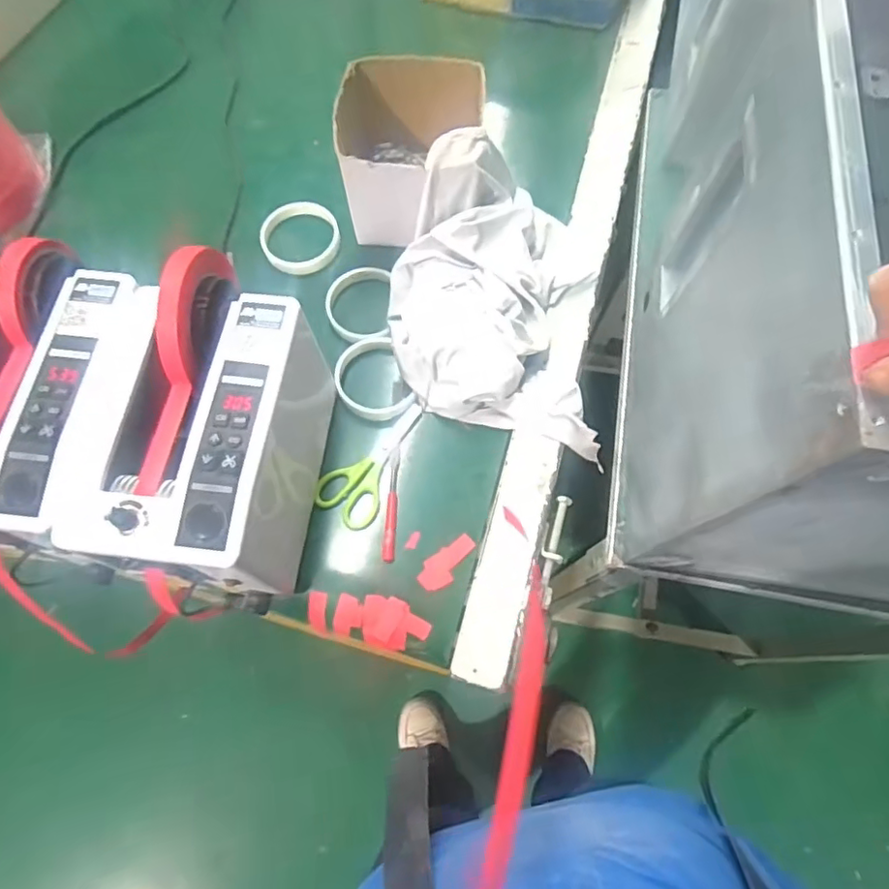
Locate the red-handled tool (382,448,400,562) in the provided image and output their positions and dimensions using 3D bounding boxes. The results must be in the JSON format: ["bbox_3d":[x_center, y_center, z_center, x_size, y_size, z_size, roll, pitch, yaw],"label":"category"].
[{"bbox_3d":[-0.049,0.055,0.542,0.012,0.006,0.102,1,70,0],"label":"red-handled tool"}]

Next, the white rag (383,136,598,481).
[{"bbox_3d":[0.053,-0.150,0.555,0.204,0.118,0.266,1,70,0],"label":"white rag"}]

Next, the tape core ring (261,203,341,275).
[{"bbox_3d":[-0.157,-0.225,0.645,0.083,0.018,0.079,0,70,0],"label":"tape core ring"}]

